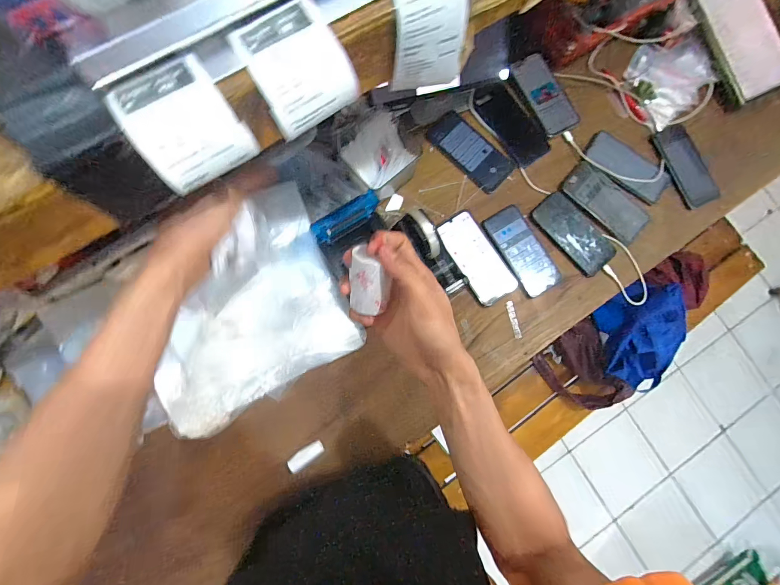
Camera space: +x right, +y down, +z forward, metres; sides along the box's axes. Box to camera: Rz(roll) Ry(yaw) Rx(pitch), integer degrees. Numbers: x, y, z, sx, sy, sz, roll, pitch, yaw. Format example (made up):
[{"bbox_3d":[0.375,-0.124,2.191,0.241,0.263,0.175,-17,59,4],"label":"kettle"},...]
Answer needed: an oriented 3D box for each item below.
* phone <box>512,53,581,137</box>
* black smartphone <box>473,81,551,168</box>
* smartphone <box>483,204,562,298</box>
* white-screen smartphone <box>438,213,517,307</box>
[{"bbox_3d":[0.300,-0.380,0.659,0.062,0.011,0.158,-29,89,11],"label":"phone"},{"bbox_3d":[0.237,-0.326,0.654,0.079,0.013,0.168,-37,92,-1],"label":"black smartphone"},{"bbox_3d":[0.243,-0.076,0.619,0.071,0.016,0.165,-32,85,-8],"label":"smartphone"},{"bbox_3d":[0.155,-0.064,0.610,0.074,0.006,0.168,-31,84,-3],"label":"white-screen smartphone"}]

